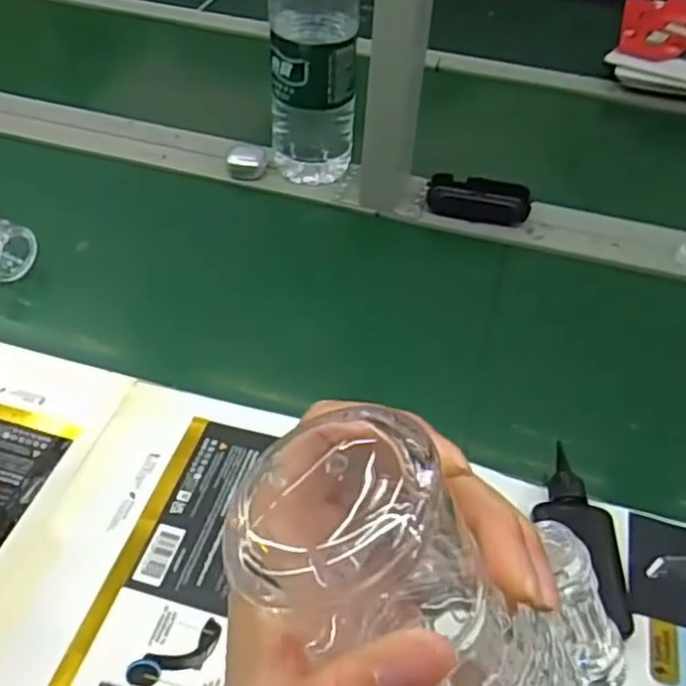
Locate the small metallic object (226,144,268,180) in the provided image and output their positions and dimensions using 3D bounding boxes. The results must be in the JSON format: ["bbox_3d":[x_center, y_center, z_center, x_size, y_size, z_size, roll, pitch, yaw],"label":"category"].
[{"bbox_3d":[-0.109,-0.206,0.815,0.045,0.018,0.045,1,44,-3],"label":"small metallic object"}]

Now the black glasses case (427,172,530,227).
[{"bbox_3d":[0.150,-0.160,0.790,0.109,0.027,0.057,15,45,10],"label":"black glasses case"}]

